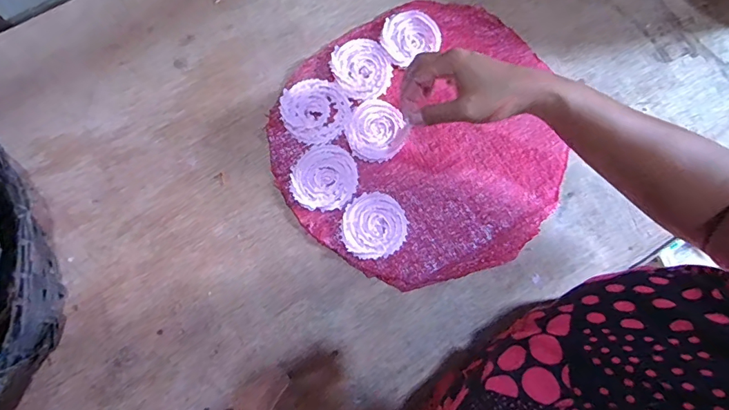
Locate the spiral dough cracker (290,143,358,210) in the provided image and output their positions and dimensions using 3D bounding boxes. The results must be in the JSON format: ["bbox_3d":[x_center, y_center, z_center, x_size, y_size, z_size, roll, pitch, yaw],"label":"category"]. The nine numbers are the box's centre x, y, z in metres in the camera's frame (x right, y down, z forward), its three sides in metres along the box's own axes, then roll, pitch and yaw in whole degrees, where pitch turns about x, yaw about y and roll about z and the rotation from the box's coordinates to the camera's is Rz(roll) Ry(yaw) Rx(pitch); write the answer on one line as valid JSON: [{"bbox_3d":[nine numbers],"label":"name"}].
[{"bbox_3d":[-0.047,-0.033,0.523,0.074,0.006,0.076,0,77,-1],"label":"spiral dough cracker"}]

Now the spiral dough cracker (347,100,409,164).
[{"bbox_3d":[0.014,-0.088,0.535,0.069,0.004,0.077,23,77,4],"label":"spiral dough cracker"}]

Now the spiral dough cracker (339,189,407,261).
[{"bbox_3d":[0.010,0.024,0.511,0.076,0.009,0.073,-35,80,-9],"label":"spiral dough cracker"}]

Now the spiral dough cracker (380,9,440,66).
[{"bbox_3d":[0.056,-0.212,0.566,0.073,0.010,0.065,-28,79,-7],"label":"spiral dough cracker"}]

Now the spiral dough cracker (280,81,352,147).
[{"bbox_3d":[-0.062,-0.112,0.539,0.079,0.009,0.076,15,77,3],"label":"spiral dough cracker"}]

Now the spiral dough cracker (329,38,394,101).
[{"bbox_3d":[-0.002,-0.168,0.555,0.069,0.008,0.078,-24,78,-6],"label":"spiral dough cracker"}]

